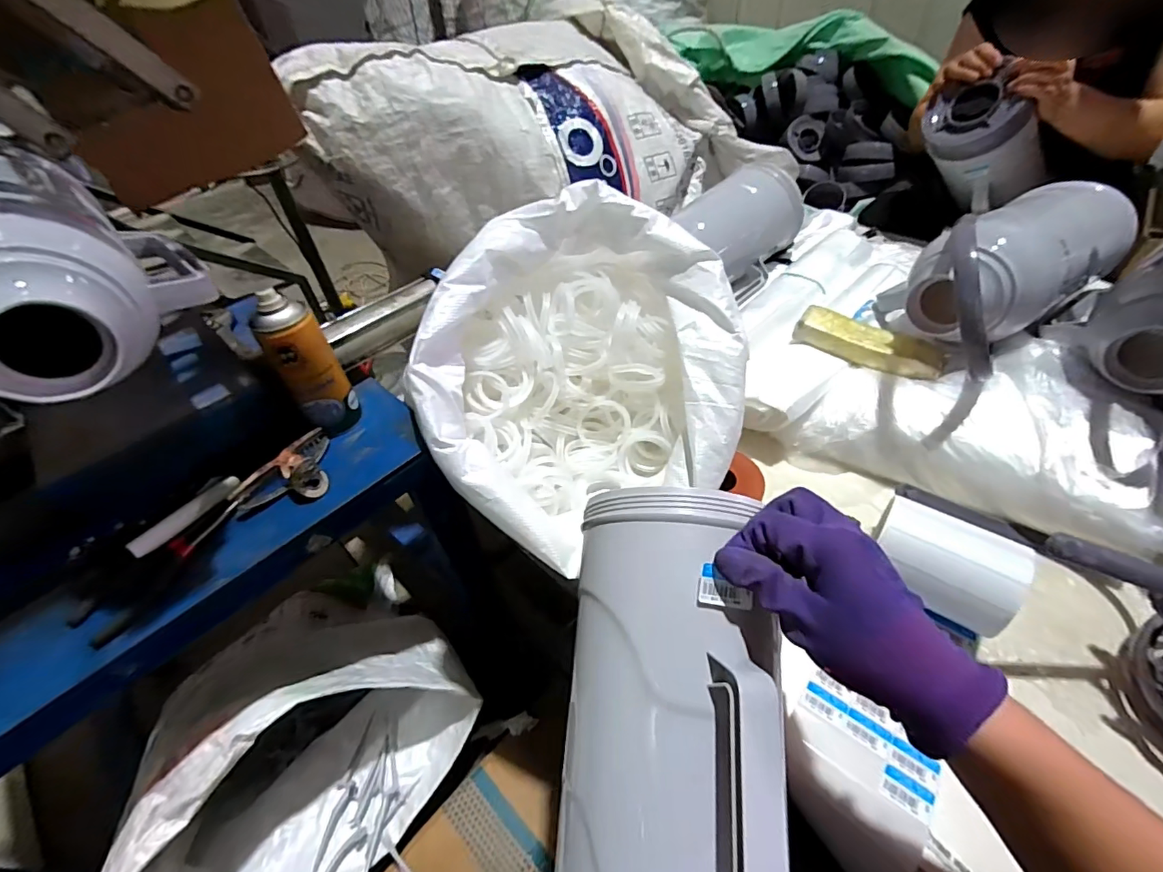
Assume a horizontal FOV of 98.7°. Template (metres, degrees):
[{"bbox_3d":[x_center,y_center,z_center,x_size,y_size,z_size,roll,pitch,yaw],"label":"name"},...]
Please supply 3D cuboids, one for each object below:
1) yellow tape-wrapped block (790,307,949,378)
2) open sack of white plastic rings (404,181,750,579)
[{"bbox_3d":[0.368,-0.118,0.643,0.174,0.042,0.067,21,51,24],"label":"yellow tape-wrapped block"},{"bbox_3d":[0.010,-0.065,0.532,0.303,0.271,0.339,15,49,19],"label":"open sack of white plastic rings"}]

